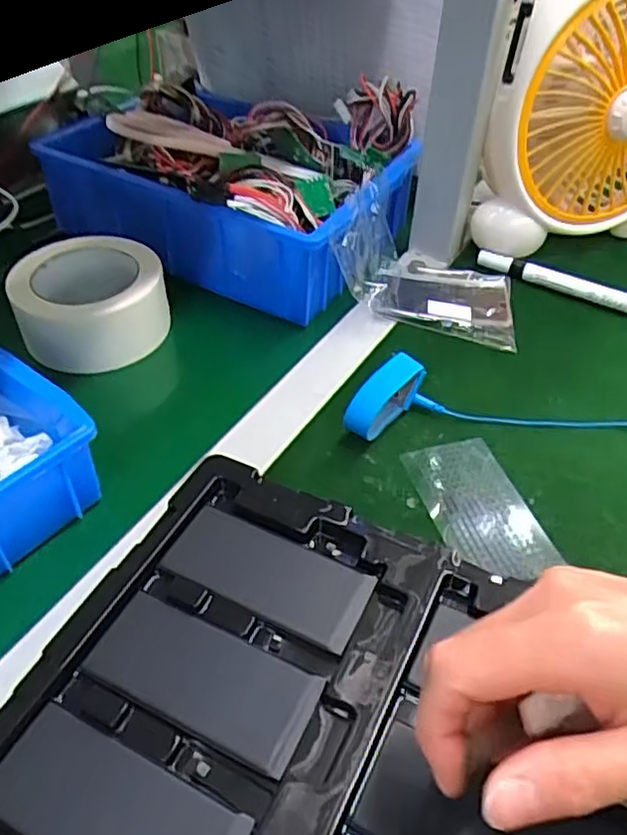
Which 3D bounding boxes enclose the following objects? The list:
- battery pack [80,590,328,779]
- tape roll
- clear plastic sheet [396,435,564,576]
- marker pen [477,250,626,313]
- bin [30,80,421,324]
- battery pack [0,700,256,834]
[{"bbox_3d":[-0.048,0.111,0.284,0.097,0.004,0.043,20,47,17],"label":"battery pack"},{"bbox_3d":[-0.167,-0.092,0.501,0.105,0.063,0.105,1,44,-1],"label":"tape roll"},{"bbox_3d":[0.101,0.054,0.406,0.059,0.006,0.102,-12,46,-14],"label":"clear plastic sheet"},{"bbox_3d":[0.211,-0.118,0.567,0.140,0.021,0.014,21,47,18],"label":"marker pen"},{"bbox_3d":[-0.068,-0.202,0.577,0.288,0.094,0.185,22,47,19],"label":"bin"},{"bbox_3d":[-0.076,0.148,0.248,0.099,0.005,0.043,20,47,17],"label":"battery pack"}]

